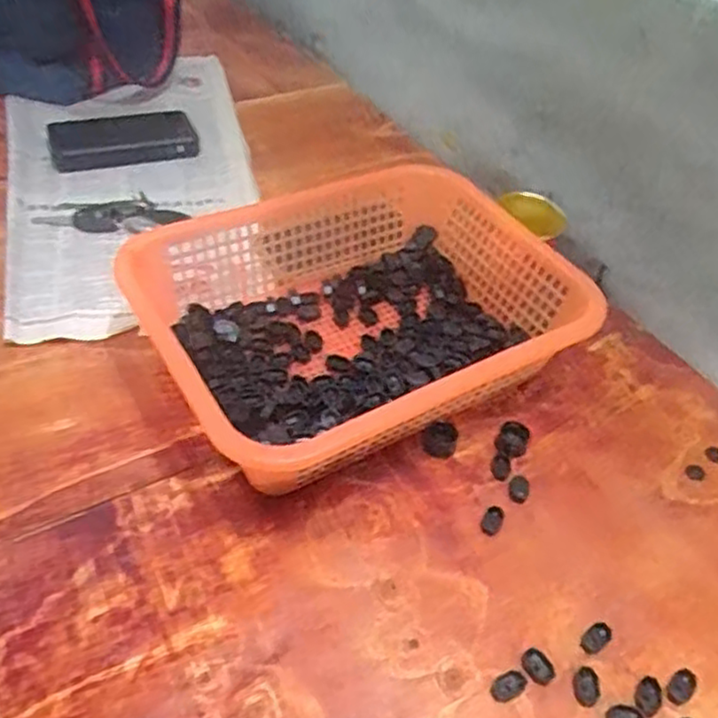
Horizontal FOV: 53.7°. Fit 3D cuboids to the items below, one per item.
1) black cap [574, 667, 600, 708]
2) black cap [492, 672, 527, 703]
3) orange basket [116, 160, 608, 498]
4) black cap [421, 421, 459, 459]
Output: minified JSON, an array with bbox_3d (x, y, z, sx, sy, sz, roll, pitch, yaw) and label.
[{"bbox_3d":[0.141,0.201,0.436,0.015,0.004,0.023,7,44,1],"label":"black cap"},{"bbox_3d":[0.092,0.199,0.433,0.023,0.004,0.014,-17,49,-22],"label":"black cap"},{"bbox_3d":[0.004,-0.029,0.596,0.334,0.107,0.252,-21,50,-25],"label":"orange basket"},{"bbox_3d":[0.064,0.064,0.563,0.027,0.016,0.026,3,44,-3],"label":"black cap"}]

